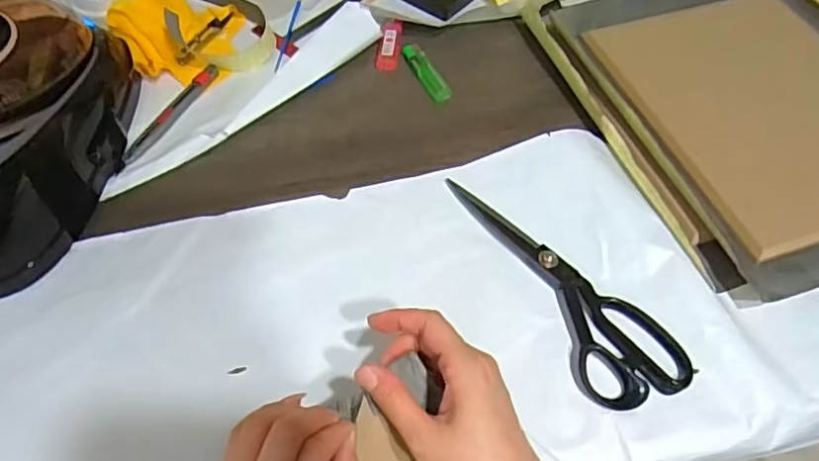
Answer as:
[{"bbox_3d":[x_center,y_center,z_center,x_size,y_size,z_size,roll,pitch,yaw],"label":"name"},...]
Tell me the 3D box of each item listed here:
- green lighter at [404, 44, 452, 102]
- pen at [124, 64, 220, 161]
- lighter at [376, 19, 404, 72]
[{"bbox_3d":[0.018,-0.168,0.618,0.023,0.008,0.083,-22,60,-15],"label":"green lighter"},{"bbox_3d":[-0.236,-0.120,0.576,0.017,0.005,0.139,24,59,14],"label":"pen"},{"bbox_3d":[-0.022,-0.205,0.637,0.024,0.009,0.071,5,57,2],"label":"lighter"}]

